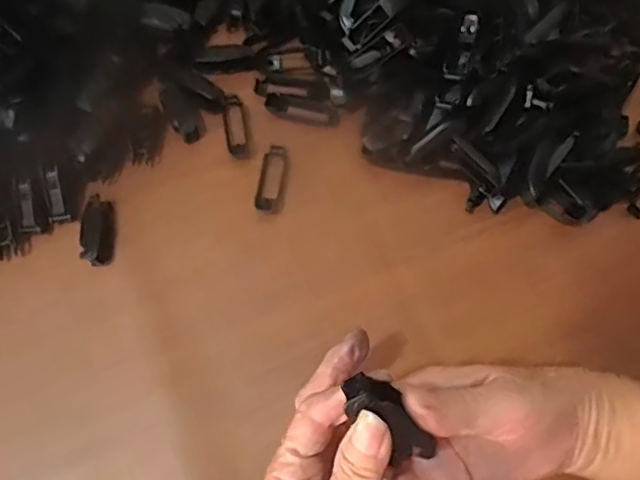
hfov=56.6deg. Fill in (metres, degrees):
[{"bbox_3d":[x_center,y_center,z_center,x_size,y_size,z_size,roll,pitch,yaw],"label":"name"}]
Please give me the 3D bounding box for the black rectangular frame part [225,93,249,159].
[{"bbox_3d":[-0.064,-0.089,0.454,0.016,0.007,0.055,-6,69,-4],"label":"black rectangular frame part"}]

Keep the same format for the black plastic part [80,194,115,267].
[{"bbox_3d":[-0.156,-0.007,0.418,0.019,0.014,0.049,-5,69,-3],"label":"black plastic part"}]

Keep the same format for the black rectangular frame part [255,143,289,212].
[{"bbox_3d":[-0.035,-0.045,0.436,0.019,0.010,0.054,8,69,2],"label":"black rectangular frame part"}]

